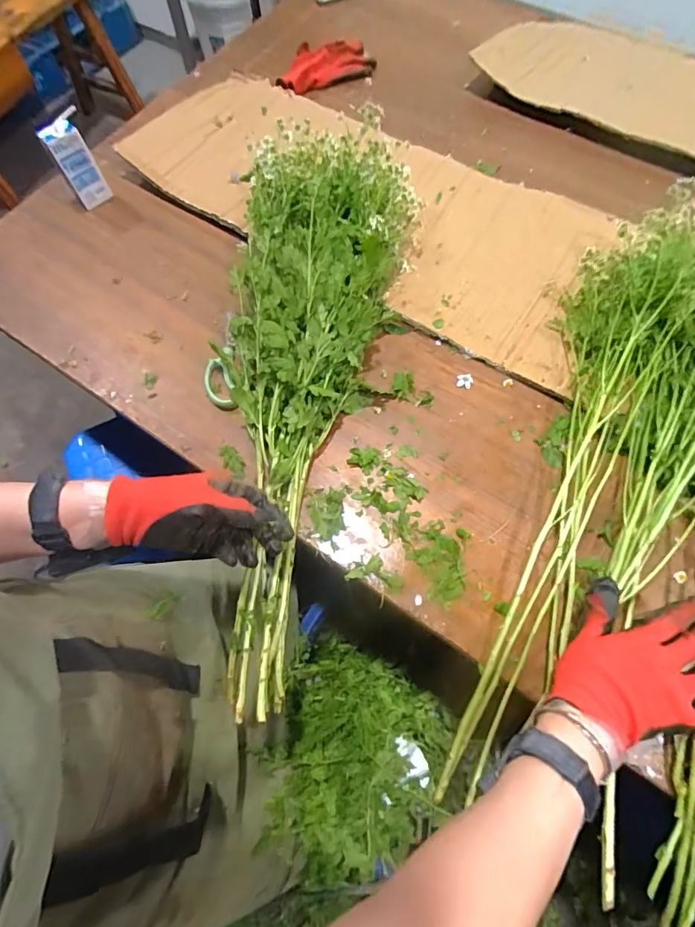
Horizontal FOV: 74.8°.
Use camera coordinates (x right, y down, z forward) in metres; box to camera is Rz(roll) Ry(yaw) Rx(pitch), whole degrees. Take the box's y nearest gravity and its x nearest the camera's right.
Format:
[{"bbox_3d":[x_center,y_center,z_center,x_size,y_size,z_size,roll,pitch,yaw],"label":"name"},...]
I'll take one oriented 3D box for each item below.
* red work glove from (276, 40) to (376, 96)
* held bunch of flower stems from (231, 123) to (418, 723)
[{"bbox_3d":[-0.044,-0.734,0.840,0.206,0.035,0.081,-31,69,-10],"label":"red work glove"},{"bbox_3d":[-0.063,-0.111,0.584,0.227,0.101,0.772,6,77,3],"label":"held bunch of flower stems"}]

